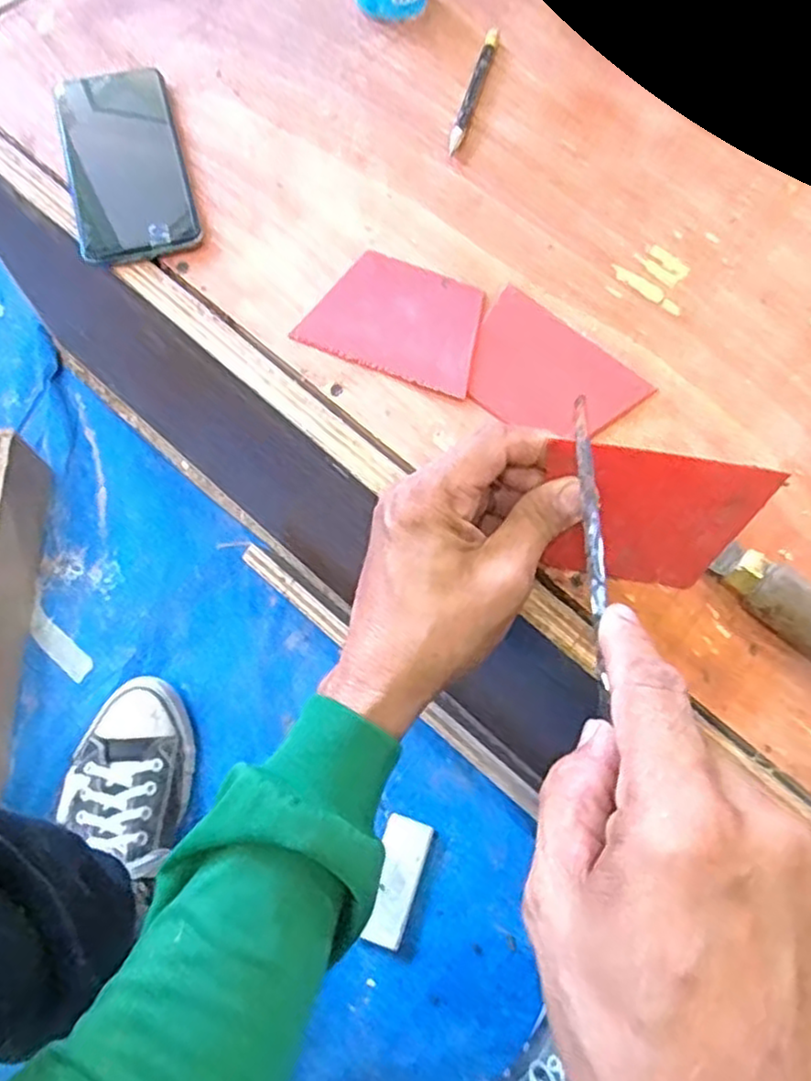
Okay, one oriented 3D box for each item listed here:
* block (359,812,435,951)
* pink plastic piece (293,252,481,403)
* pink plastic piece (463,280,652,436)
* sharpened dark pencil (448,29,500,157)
[{"bbox_3d":[-0.008,0.302,0.623,0.041,0.020,0.105,17,71,3],"label":"block"},{"bbox_3d":[-0.003,-0.136,0.429,0.103,0.005,0.080,20,70,8],"label":"pink plastic piece"},{"bbox_3d":[0.084,-0.098,0.422,0.103,0.004,0.079,39,72,8],"label":"pink plastic piece"},{"bbox_3d":[0.047,-0.316,0.493,0.011,0.007,0.115,17,71,4],"label":"sharpened dark pencil"}]

